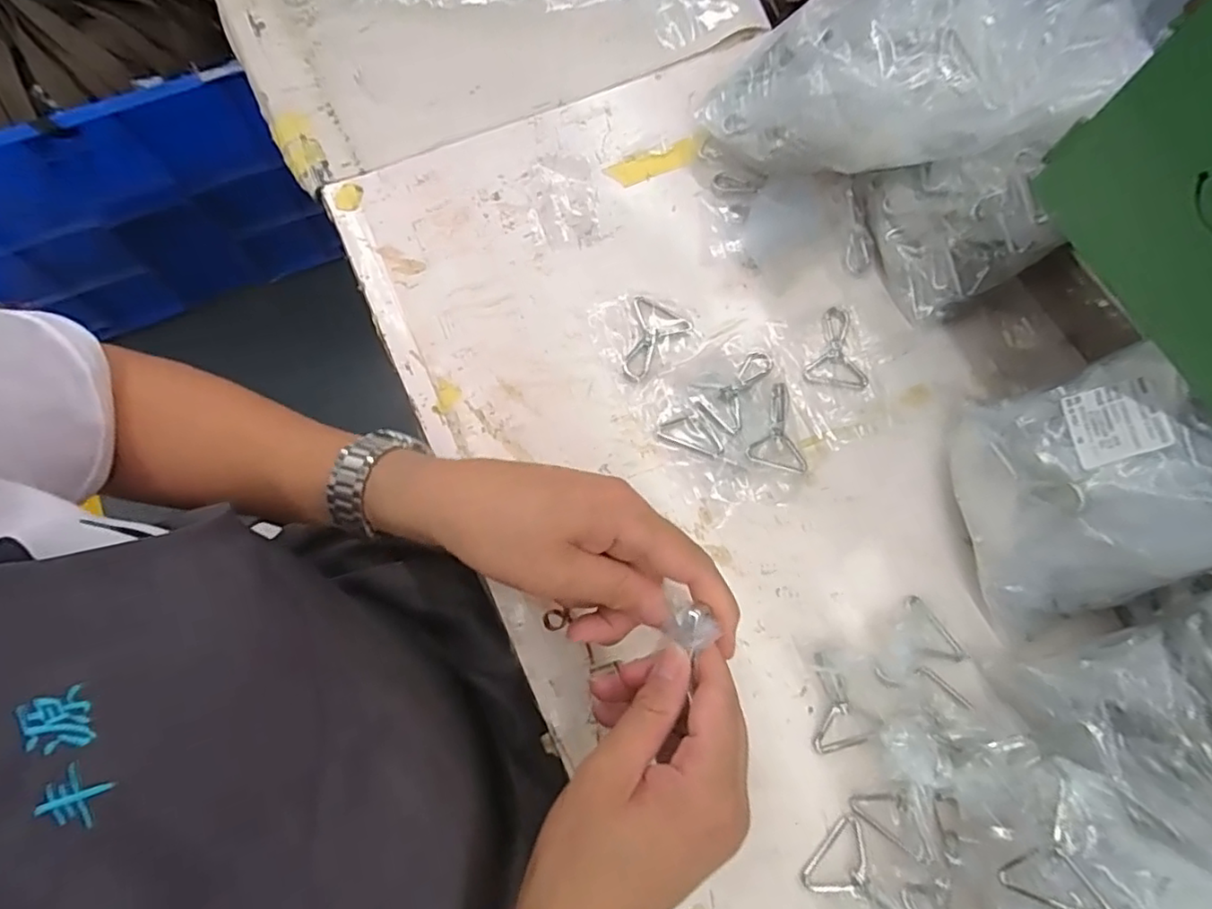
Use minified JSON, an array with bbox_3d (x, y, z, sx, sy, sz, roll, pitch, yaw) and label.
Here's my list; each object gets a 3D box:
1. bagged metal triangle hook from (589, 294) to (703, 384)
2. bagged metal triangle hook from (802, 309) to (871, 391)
[{"bbox_3d":[0.028,-0.091,0.456,0.068,0.004,0.069,-32,76,-12],"label":"bagged metal triangle hook"},{"bbox_3d":[0.173,-0.080,0.468,0.048,0.005,0.066,6,72,0],"label":"bagged metal triangle hook"}]

